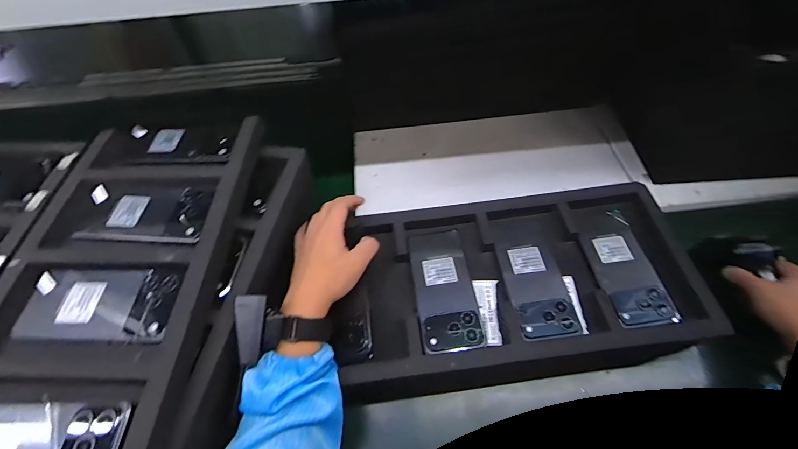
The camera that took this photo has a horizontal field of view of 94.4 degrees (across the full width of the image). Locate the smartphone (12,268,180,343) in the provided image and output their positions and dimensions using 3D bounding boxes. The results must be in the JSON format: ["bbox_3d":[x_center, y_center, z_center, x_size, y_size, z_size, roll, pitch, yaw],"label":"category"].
[{"bbox_3d":[-0.300,0.079,0.374,0.149,0.008,0.073,0,56,4],"label":"smartphone"}]

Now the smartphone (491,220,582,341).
[{"bbox_3d":[0.167,0.064,0.461,0.069,0.010,0.153,-9,59,1],"label":"smartphone"}]

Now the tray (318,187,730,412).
[{"bbox_3d":[0.132,0.060,0.456,0.410,0.058,0.236,-8,56,-2],"label":"tray"}]

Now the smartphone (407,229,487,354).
[{"bbox_3d":[0.056,0.079,0.466,0.073,0.008,0.157,-9,56,-3],"label":"smartphone"}]

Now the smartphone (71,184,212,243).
[{"bbox_3d":[-0.298,-0.017,0.432,0.147,0.013,0.078,2,57,5],"label":"smartphone"}]

